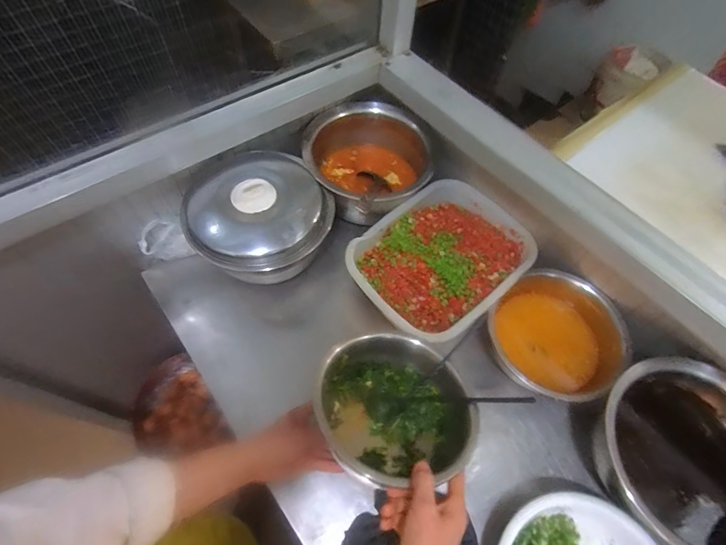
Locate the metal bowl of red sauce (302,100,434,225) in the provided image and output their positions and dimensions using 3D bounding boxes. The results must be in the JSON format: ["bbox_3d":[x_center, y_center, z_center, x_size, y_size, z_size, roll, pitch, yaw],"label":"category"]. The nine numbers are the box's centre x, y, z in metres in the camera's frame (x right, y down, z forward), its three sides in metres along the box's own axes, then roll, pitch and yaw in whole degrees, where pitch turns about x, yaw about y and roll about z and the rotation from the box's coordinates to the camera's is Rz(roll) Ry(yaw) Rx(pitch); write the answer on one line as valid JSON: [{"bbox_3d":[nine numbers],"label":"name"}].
[{"bbox_3d":[0.009,-0.220,0.827,0.243,0.127,0.234,3,60,-1],"label":"metal bowl of red sauce"}]

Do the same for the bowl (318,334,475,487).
[{"bbox_3d":[0.045,0.195,0.568,0.217,0.113,0.206,1,60,-2],"label":"bowl"}]

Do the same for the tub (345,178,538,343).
[{"bbox_3d":[0.148,-0.018,0.762,0.322,0.087,0.251,-39,69,-21],"label":"tub"}]

